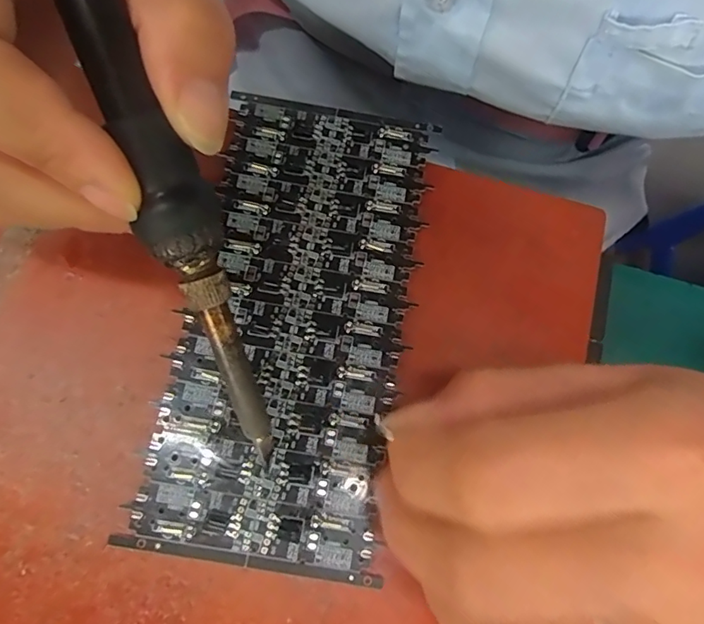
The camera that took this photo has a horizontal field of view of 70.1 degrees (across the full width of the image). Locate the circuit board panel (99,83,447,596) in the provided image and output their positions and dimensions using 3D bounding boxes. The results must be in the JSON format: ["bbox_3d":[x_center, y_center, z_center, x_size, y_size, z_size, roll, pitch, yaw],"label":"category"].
[{"bbox_3d":[-0.019,0.000,0.175,0.074,0.004,0.161,10,74,2],"label":"circuit board panel"}]

